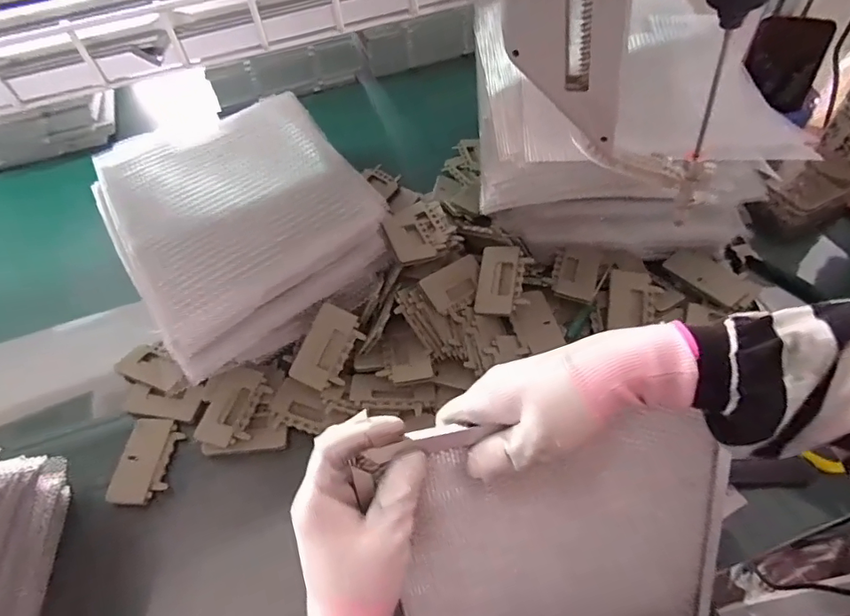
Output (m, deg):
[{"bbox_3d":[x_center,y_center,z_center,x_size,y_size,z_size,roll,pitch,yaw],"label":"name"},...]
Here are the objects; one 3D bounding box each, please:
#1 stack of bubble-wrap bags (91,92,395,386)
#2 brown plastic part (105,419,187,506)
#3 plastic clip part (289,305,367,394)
[{"bbox_3d":[-0.226,-0.113,0.612,0.272,0.117,0.369,-27,57,-15],"label":"stack of bubble-wrap bags"},{"bbox_3d":[-0.284,0.155,0.505,0.052,0.014,0.087,1,54,5],"label":"brown plastic part"},{"bbox_3d":[-0.101,0.043,0.524,0.054,0.006,0.085,24,84,7],"label":"plastic clip part"}]

